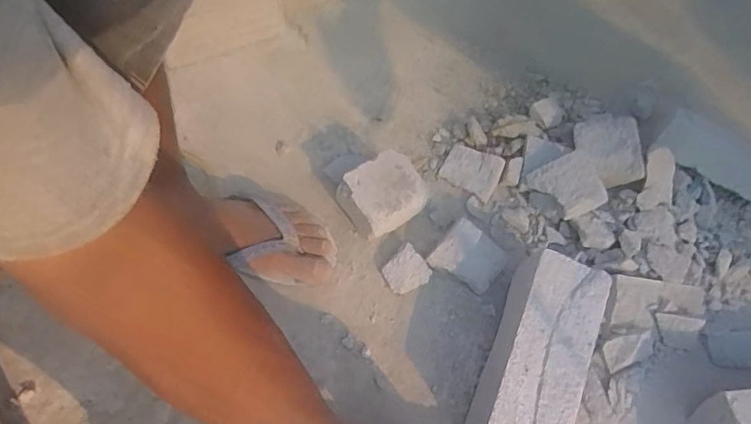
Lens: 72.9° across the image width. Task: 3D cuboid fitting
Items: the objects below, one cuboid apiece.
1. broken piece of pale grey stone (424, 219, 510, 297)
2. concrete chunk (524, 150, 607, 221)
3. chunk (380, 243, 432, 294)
[{"bbox_3d":[0.108,0.051,0.583,0.076,0.022,0.065,34,83,3],"label":"broken piece of pale grey stone"},{"bbox_3d":[0.240,-0.032,0.618,0.069,0.035,0.079,-23,60,-17],"label":"concrete chunk"},{"bbox_3d":[0.035,0.068,0.585,0.047,0.025,0.044,-31,63,-21],"label":"chunk"}]

